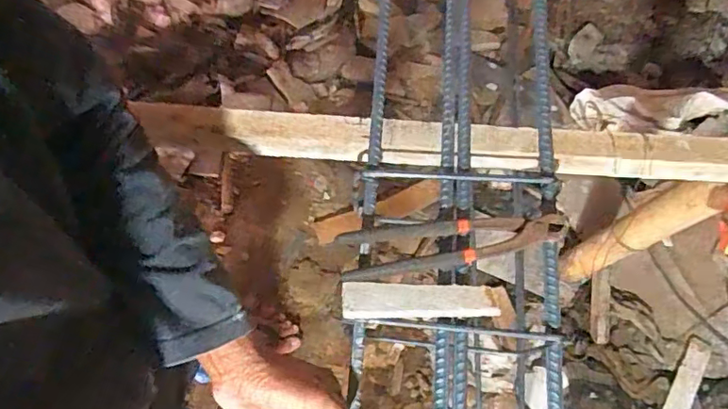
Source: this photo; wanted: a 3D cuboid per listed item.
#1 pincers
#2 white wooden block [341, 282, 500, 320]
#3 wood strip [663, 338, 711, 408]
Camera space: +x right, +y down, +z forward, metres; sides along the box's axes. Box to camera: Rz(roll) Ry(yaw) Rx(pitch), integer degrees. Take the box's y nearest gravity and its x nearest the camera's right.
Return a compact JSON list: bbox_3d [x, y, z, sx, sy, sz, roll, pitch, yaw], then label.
[{"bbox_3d":[0.085,0.036,0.526,0.213,0.019,0.048,-10,72,-3],"label":"pincers"},{"bbox_3d":[0.051,0.089,0.503,0.141,0.013,0.034,0,72,0],"label":"white wooden block"},{"bbox_3d":[0.699,0.424,1.189,0.051,0.010,0.261,28,74,17],"label":"wood strip"}]

